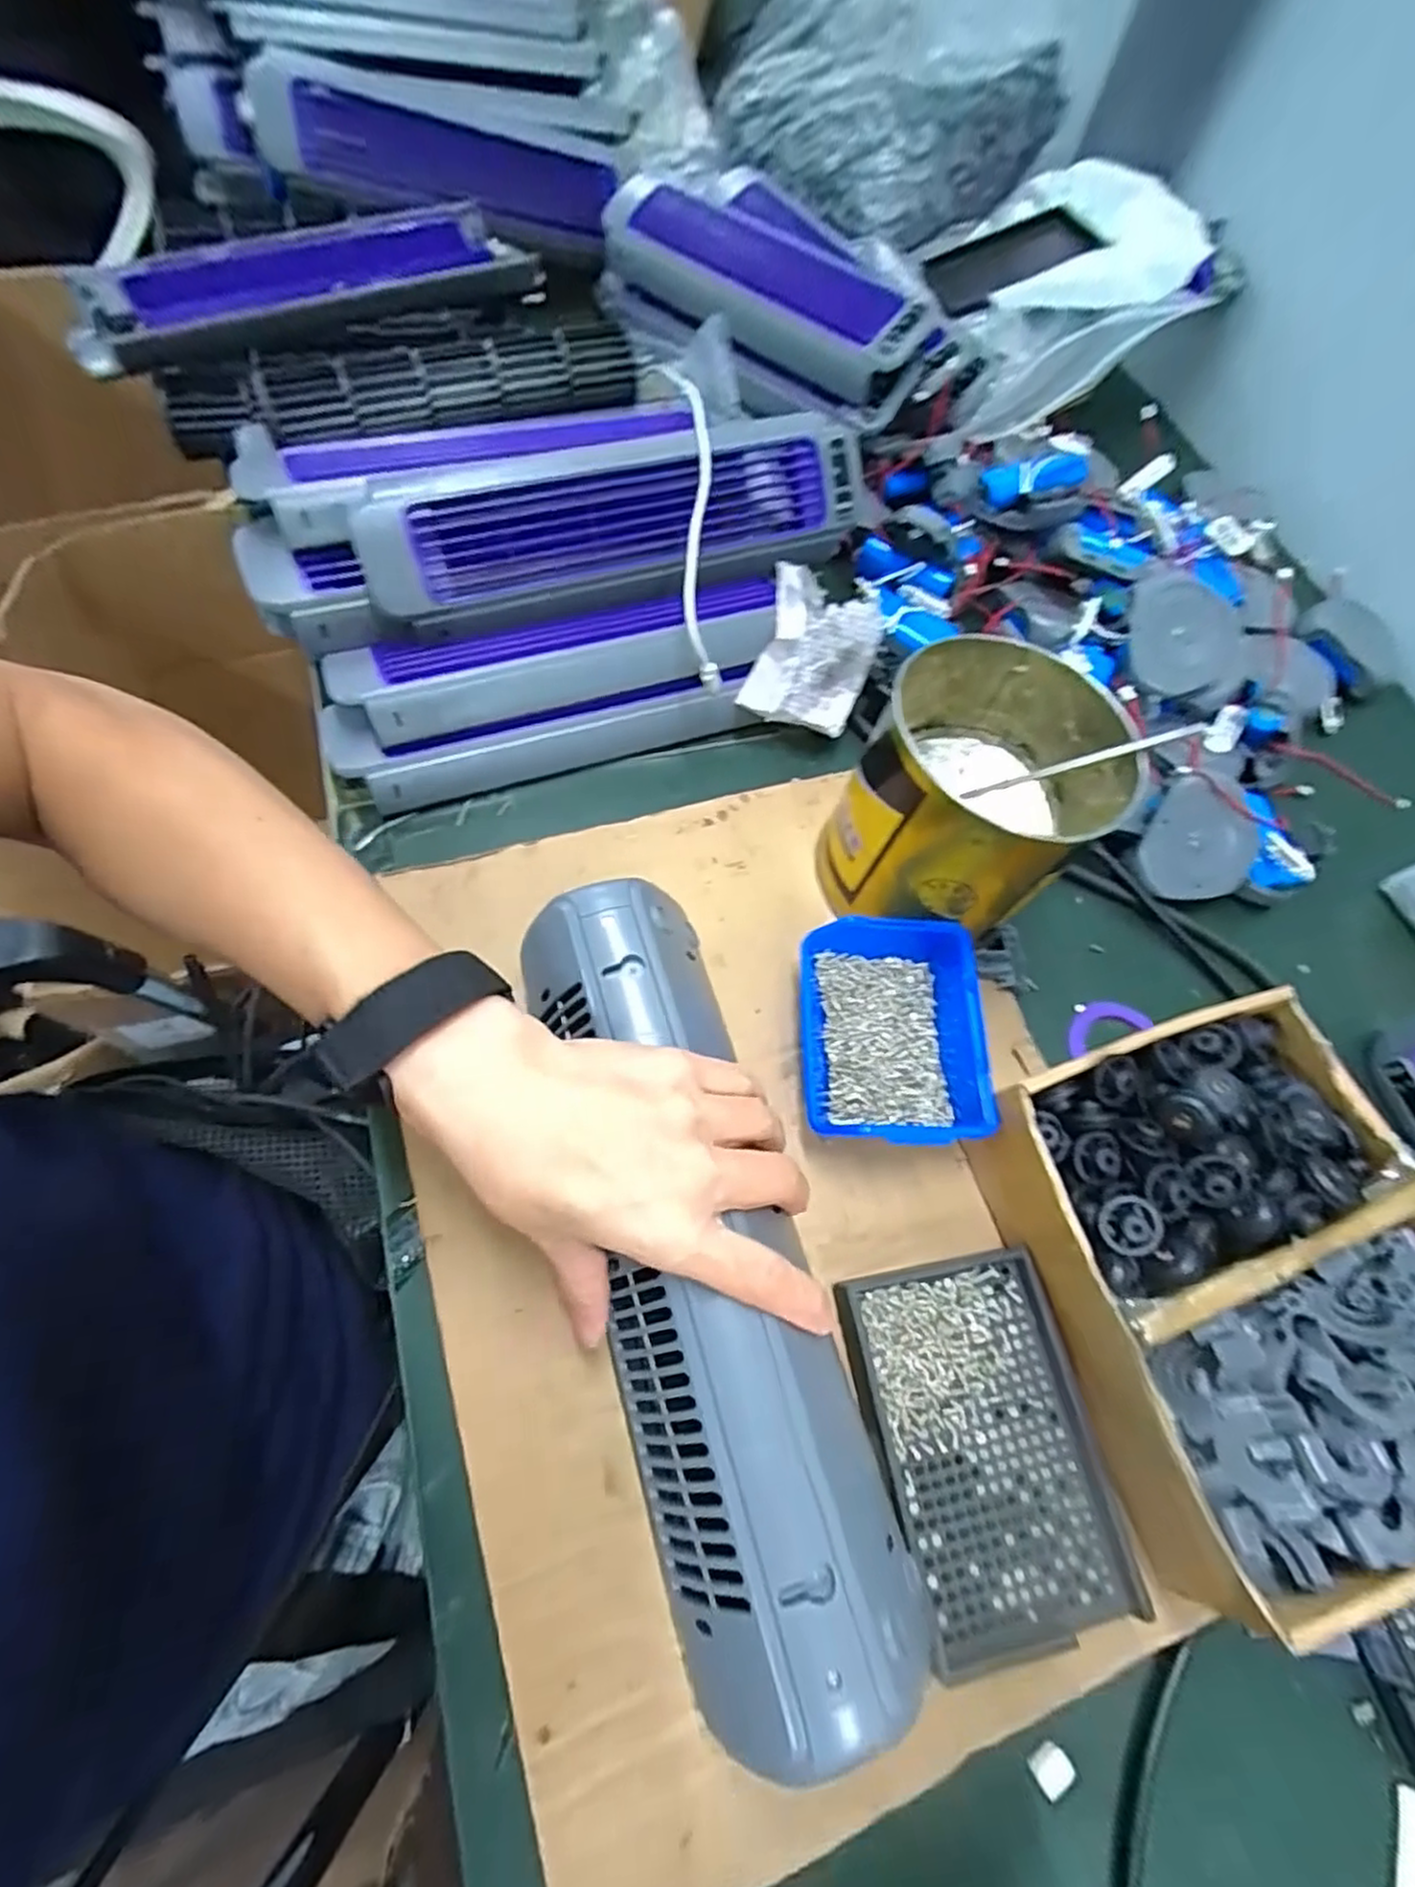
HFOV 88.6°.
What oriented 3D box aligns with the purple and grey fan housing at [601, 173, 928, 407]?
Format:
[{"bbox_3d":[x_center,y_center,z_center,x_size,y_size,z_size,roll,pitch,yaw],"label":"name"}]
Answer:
[{"bbox_3d":[0.035,-0.496,0.539,0.284,0.049,0.073,41,67,12],"label":"purple and grey fan housing"}]

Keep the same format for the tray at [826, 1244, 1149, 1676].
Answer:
[{"bbox_3d":[0.115,0.209,0.308,0.093,0.029,0.133,-7,66,-10],"label":"tray"}]

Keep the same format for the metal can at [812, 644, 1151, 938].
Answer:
[{"bbox_3d":[0.136,-0.072,0.391,0.119,0.115,0.130,3,65,-6],"label":"metal can"}]

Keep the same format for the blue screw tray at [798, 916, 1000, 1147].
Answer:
[{"bbox_3d":[0.093,0.047,0.367,0.087,0.045,0.111,2,64,-6],"label":"blue screw tray"}]

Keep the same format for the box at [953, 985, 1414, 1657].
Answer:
[{"bbox_3d":[0.238,0.142,0.312,0.178,0.058,0.217,-17,68,-15],"label":"box"}]

